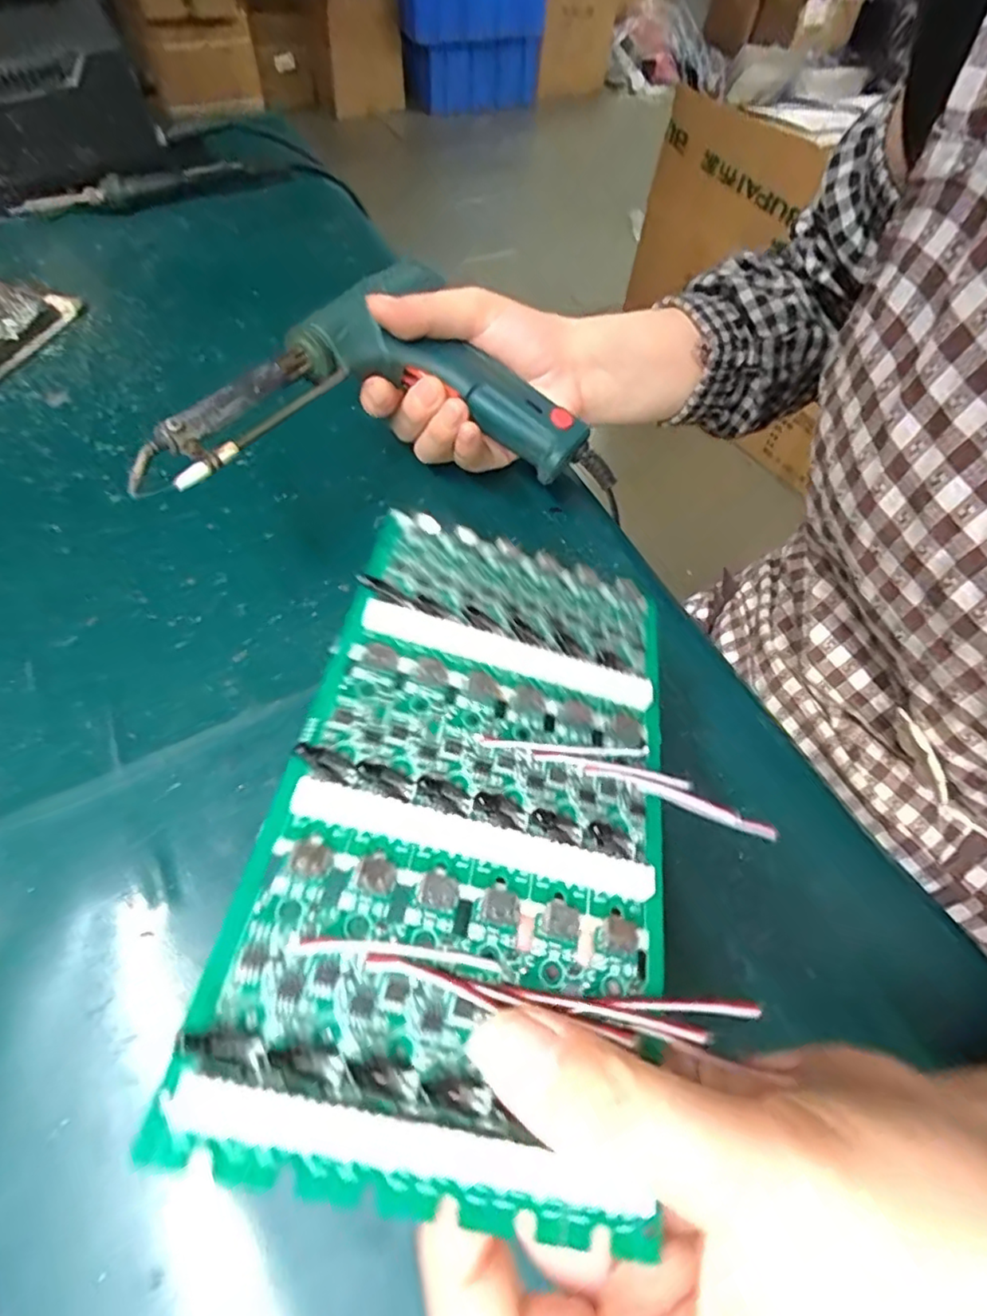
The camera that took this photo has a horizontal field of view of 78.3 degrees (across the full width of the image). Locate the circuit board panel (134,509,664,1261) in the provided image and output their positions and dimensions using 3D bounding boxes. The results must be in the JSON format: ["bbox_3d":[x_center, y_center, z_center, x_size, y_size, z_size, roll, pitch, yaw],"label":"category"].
[{"bbox_3d":[-0.002,0.033,0.173,0.104,0.008,0.186,16,52,-6],"label":"circuit board panel"}]

